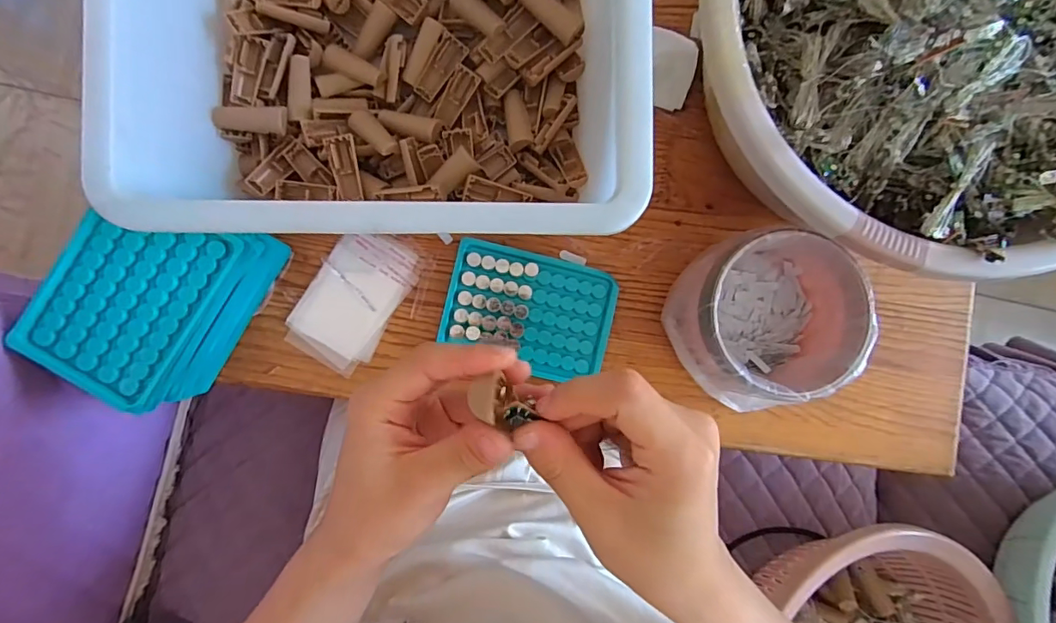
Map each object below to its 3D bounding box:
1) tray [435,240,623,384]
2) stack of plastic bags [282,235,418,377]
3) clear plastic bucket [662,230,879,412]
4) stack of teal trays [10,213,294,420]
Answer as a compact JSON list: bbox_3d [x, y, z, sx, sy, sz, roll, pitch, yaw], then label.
[{"bbox_3d":[0.001,0.000,0.418,0.132,0.012,0.092,13,88,-4],"label":"tray"},{"bbox_3d":[-0.141,-0.011,0.416,0.070,0.004,0.112,30,87,-4],"label":"stack of plastic bags"},{"bbox_3d":[0.180,0.004,0.392,0.114,0.083,0.126,43,86,-3],"label":"clear plastic bucket"},{"bbox_3d":[-0.262,-0.012,0.366,0.099,0.063,0.137,29,87,-4],"label":"stack of teal trays"}]

